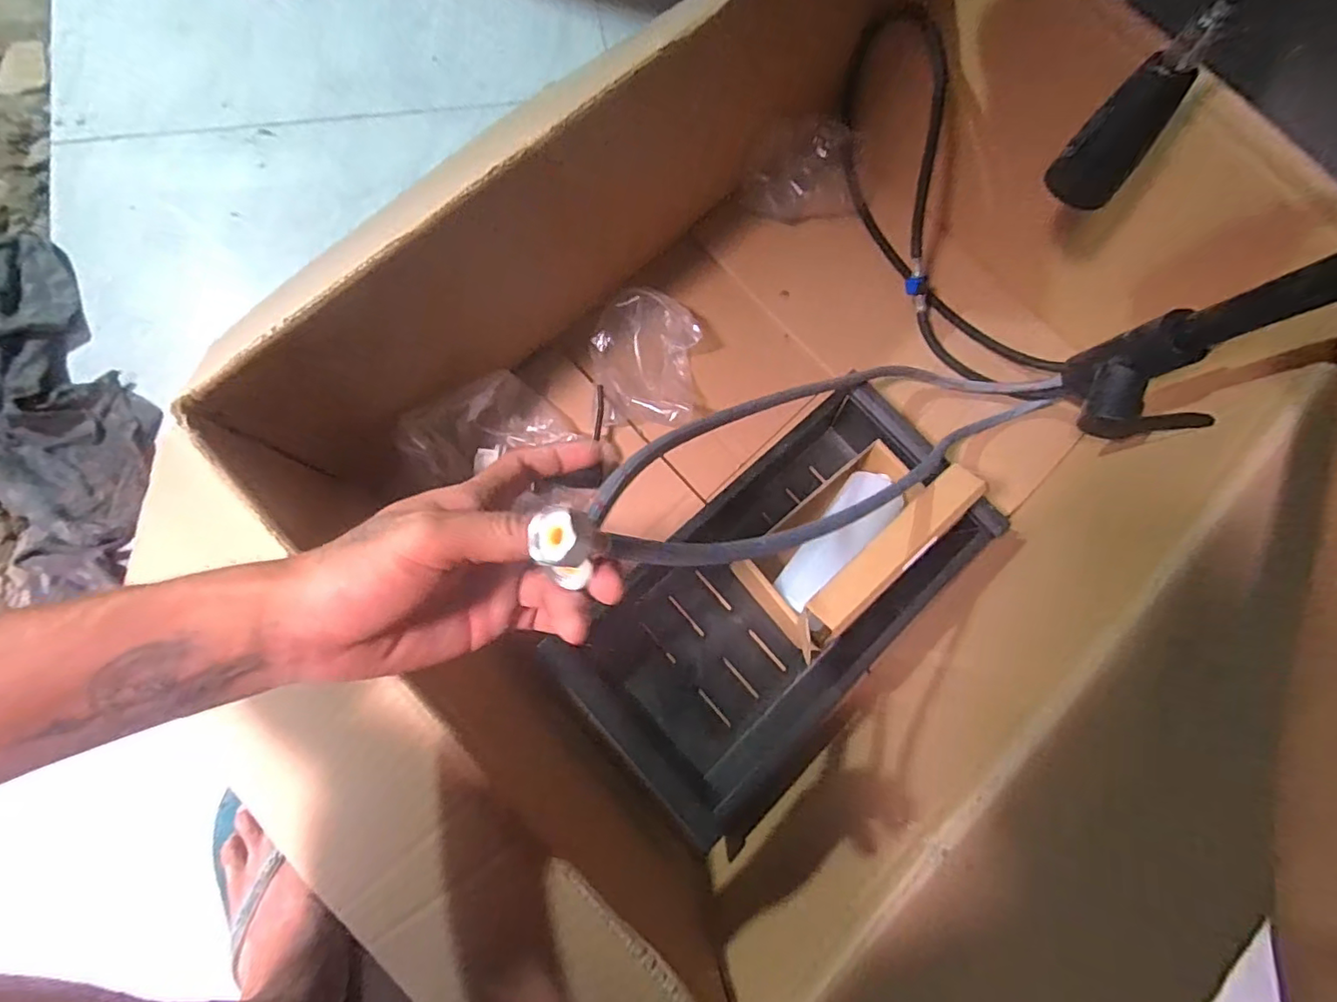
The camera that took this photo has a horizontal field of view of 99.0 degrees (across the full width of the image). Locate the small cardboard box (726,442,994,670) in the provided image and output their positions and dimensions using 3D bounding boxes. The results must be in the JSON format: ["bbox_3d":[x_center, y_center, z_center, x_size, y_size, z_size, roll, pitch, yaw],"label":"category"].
[{"bbox_3d":[0.155,0.030,0.490,0.182,0.119,0.090,-41,85,-11],"label":"small cardboard box"}]

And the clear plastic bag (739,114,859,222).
[{"bbox_3d":[0.140,-0.339,0.592,0.134,0.060,0.071,-2,78,-3],"label":"clear plastic bag"}]

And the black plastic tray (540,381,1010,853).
[{"bbox_3d":[0.103,0.087,0.522,0.212,0.061,0.385,45,78,4],"label":"black plastic tray"}]

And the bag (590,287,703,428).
[{"bbox_3d":[-0.022,-0.141,0.562,0.102,0.032,0.135,-1,79,-6],"label":"bag"}]

